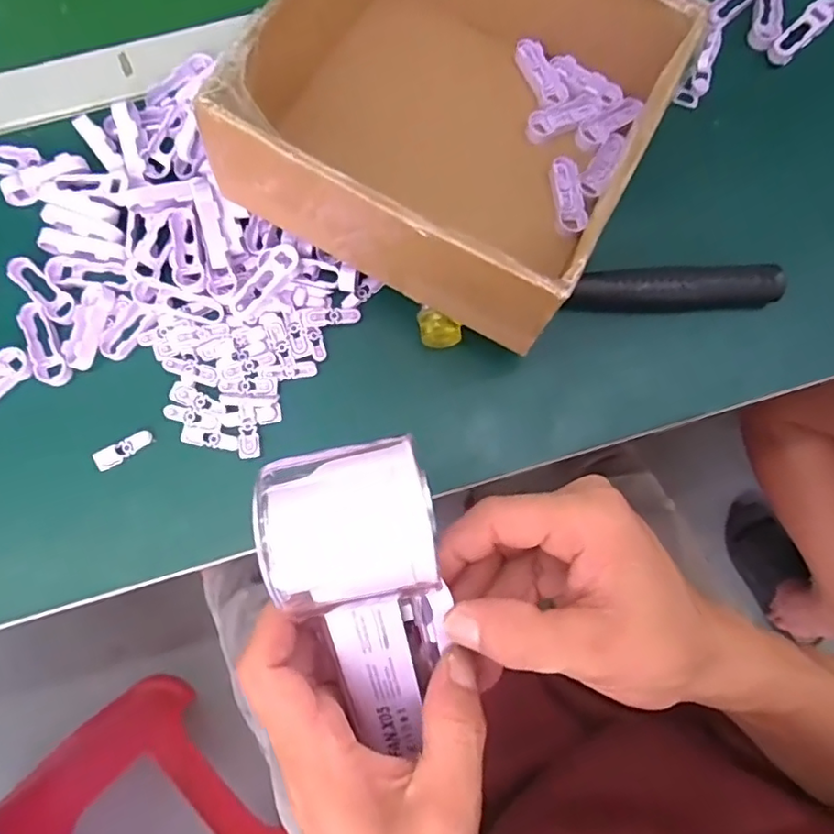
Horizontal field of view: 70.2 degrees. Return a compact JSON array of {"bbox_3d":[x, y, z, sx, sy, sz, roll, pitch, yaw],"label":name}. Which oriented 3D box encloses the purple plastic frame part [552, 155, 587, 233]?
[{"bbox_3d":[0.090,-0.132,0.351,0.015,0.005,0.051,-6,80,-2],"label":"purple plastic frame part"}]

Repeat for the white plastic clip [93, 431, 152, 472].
[{"bbox_3d":[-0.169,0.019,0.342,0.034,0.004,0.011,-27,81,-5],"label":"white plastic clip"}]

